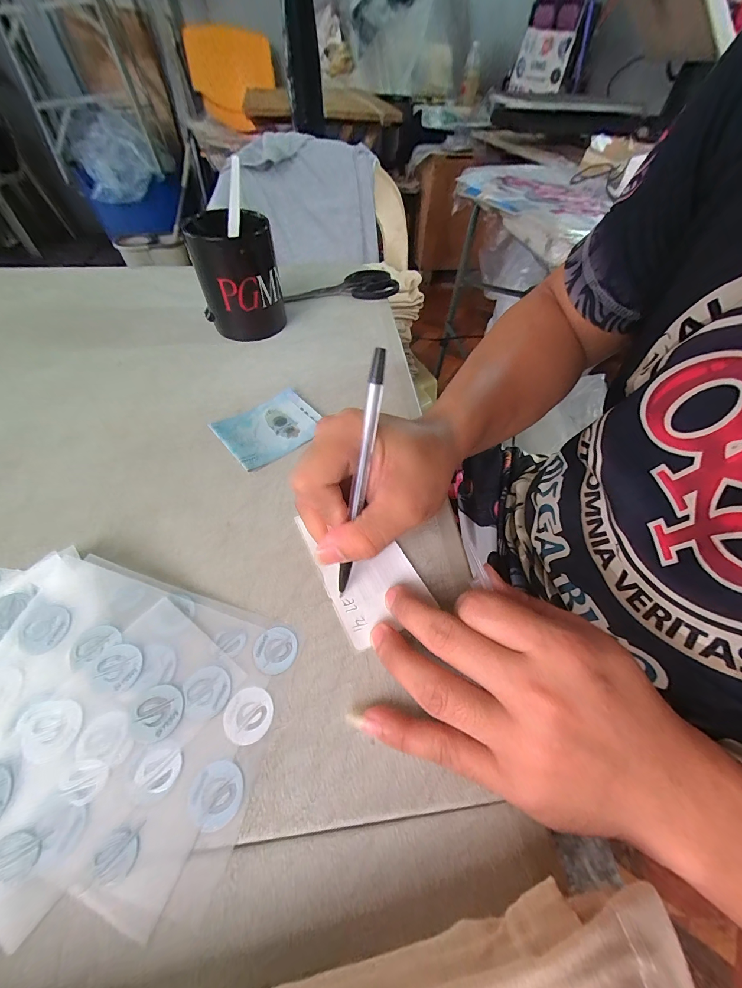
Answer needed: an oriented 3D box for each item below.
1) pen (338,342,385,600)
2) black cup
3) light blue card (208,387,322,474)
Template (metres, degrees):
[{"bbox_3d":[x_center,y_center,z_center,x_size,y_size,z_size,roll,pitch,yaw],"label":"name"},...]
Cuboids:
[{"bbox_3d":[-0.007,-0.004,0.187,0.007,0.141,0.007,14,22,9],"label":"pen"},{"bbox_3d":[-0.137,-0.224,0.358,0.078,0.102,0.073,-10,55,-10],"label":"black cup"},{"bbox_3d":[-0.087,-0.059,0.297,0.083,0.008,0.065,-36,63,-25],"label":"light blue card"}]

